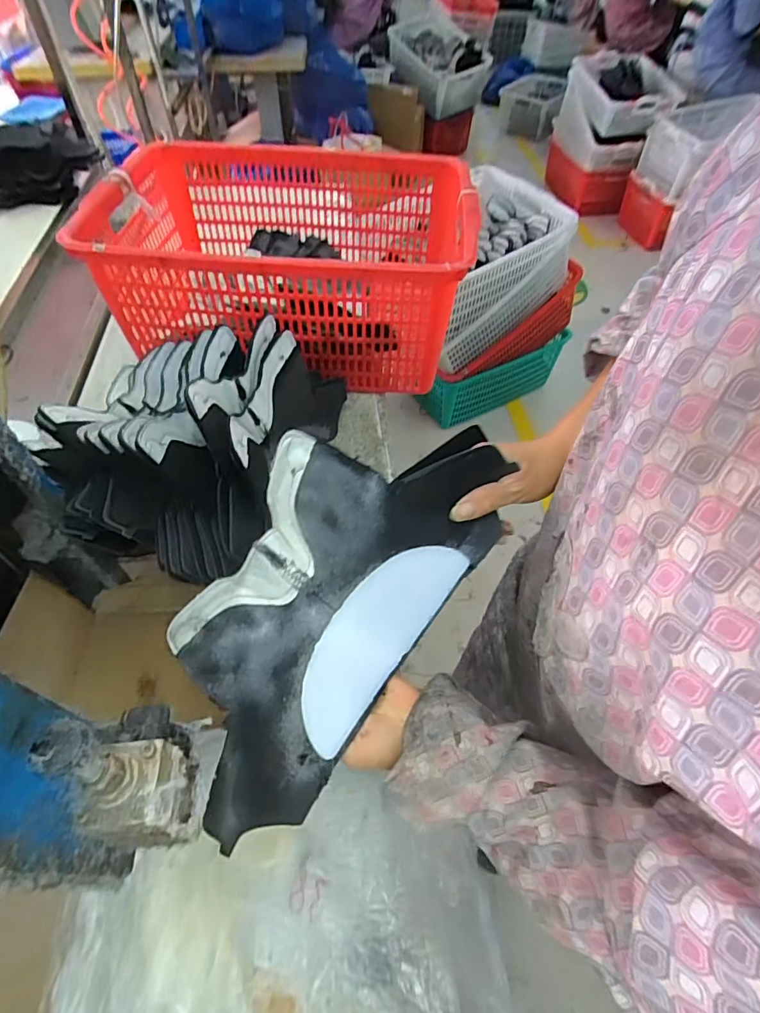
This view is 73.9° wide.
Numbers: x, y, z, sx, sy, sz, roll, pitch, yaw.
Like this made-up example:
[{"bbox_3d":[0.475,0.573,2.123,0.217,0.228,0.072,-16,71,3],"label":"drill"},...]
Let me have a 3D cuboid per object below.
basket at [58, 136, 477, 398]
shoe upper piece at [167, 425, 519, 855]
[{"bbox_3d":[-0.152,-0.433,0.876,0.592,0.215,0.445,3,53,1],"label":"basket"},{"bbox_3d":[-0.055,0.075,0.425,0.184,0.044,0.345,34,88,18],"label":"shoe upper piece"}]

